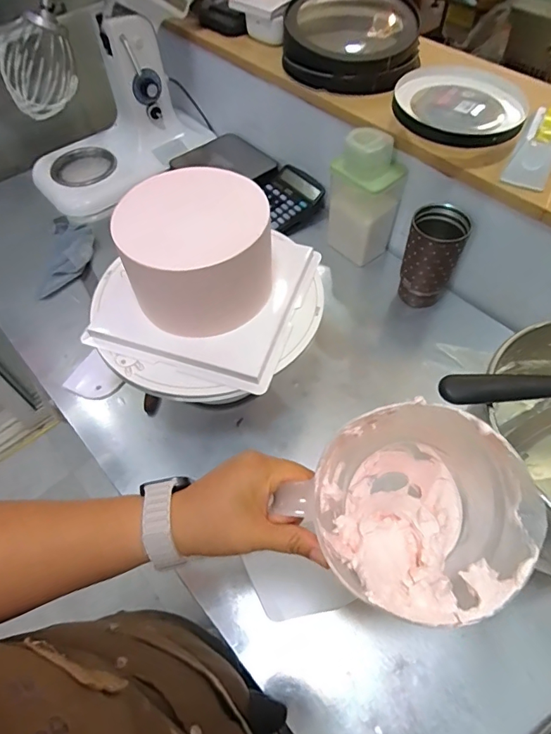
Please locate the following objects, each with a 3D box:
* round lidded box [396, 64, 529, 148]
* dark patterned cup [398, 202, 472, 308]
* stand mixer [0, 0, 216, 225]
[{"bbox_3d":[0.261,-0.377,0.631,0.170,0.035,0.173,-1,57,1],"label":"round lidded box"},{"bbox_3d":[0.241,-0.169,0.703,0.079,0.141,0.085,-1,57,1],"label":"dark patterned cup"},{"bbox_3d":[-0.318,-0.593,0.805,0.235,0.471,0.419,34,64,22],"label":"stand mixer"}]

